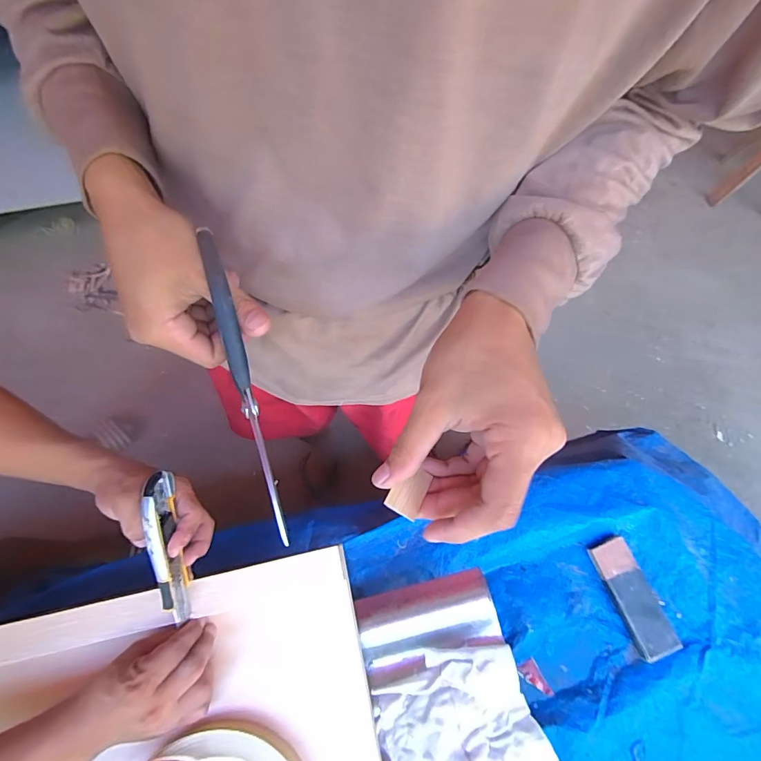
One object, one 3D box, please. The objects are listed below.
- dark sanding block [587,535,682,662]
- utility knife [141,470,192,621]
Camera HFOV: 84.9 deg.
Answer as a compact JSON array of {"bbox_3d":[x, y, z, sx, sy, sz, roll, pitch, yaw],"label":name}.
[{"bbox_3d":[0.351,0.301,0.582,0.051,0.022,0.147,-20,71,-8],"label":"dark sanding block"},{"bbox_3d":[-0.223,0.173,0.432,0.021,0.030,0.150,-9,92,-3],"label":"utility knife"}]

